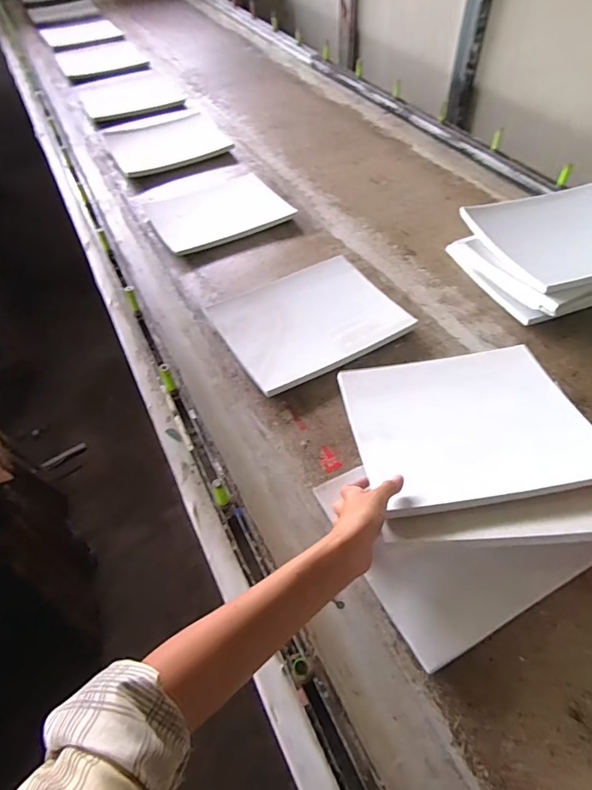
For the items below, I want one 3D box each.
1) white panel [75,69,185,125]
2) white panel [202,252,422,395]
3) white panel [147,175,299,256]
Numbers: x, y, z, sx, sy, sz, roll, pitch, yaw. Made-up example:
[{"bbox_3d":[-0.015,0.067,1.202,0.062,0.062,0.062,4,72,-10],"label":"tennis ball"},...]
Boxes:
[{"bbox_3d":[-0.533,-0.955,1.398,0.277,0.019,0.404,-25,56,-14],"label":"white panel"},{"bbox_3d":[0.017,-0.120,0.717,0.258,0.027,0.217,-26,56,-15],"label":"white panel"},{"bbox_3d":[-0.170,-0.394,0.935,0.261,0.015,0.236,-25,56,-14],"label":"white panel"}]

